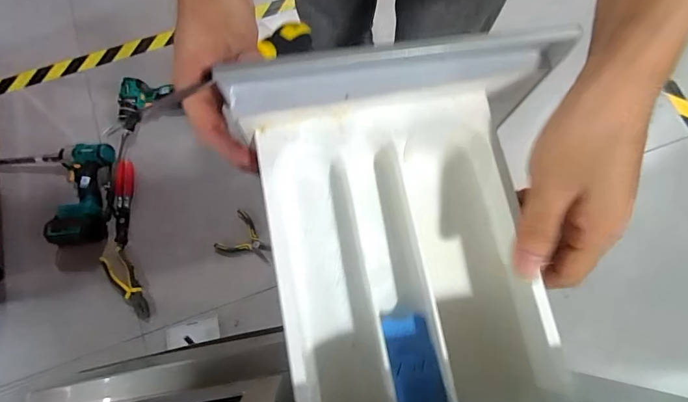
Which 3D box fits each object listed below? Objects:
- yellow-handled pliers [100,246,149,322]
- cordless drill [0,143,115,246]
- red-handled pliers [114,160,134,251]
[{"bbox_3d":[-0.545,0.214,1.025,0.064,0.020,0.211,-39,79,-11],"label":"yellow-handled pliers"},{"bbox_3d":[-0.801,-0.012,1.061,0.329,0.098,0.299,-4,75,-2],"label":"cordless drill"},{"bbox_3d":[-0.605,0.009,1.103,0.046,0.022,0.245,-5,75,-3],"label":"red-handled pliers"}]

